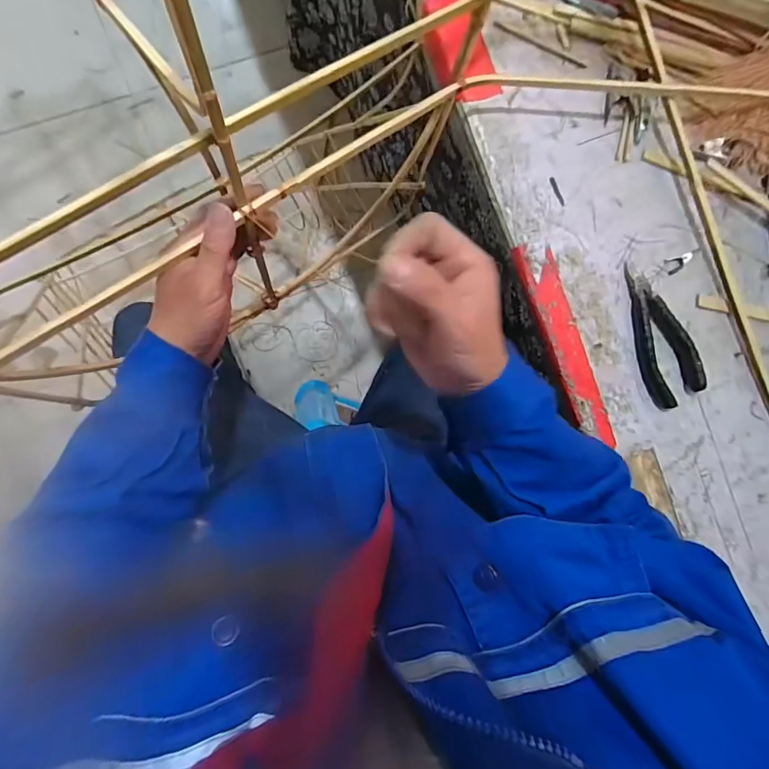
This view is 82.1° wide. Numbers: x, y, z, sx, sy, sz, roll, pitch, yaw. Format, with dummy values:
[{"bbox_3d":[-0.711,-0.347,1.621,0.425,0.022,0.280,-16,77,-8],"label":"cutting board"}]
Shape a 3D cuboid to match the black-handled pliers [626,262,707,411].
[{"bbox_3d":[0.295,-0.052,0.470,0.058,0.011,0.150,-20,93,-7],"label":"black-handled pliers"}]

